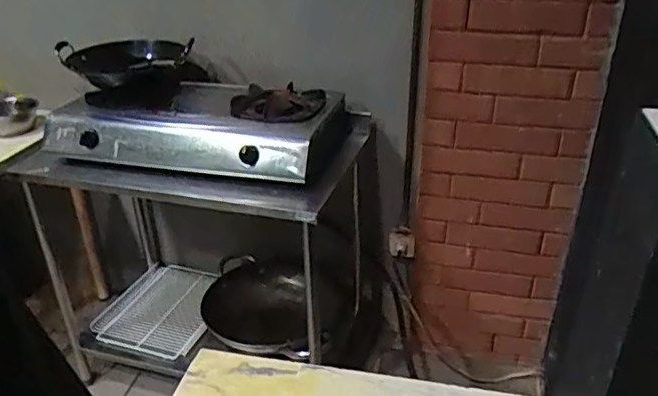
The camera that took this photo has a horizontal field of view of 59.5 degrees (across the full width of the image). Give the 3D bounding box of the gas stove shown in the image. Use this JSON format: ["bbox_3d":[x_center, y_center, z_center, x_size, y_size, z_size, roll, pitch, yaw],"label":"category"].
[{"bbox_3d":[-0.314,-0.186,1.385,0.615,0.123,0.321,6,29,13],"label":"gas stove"}]

